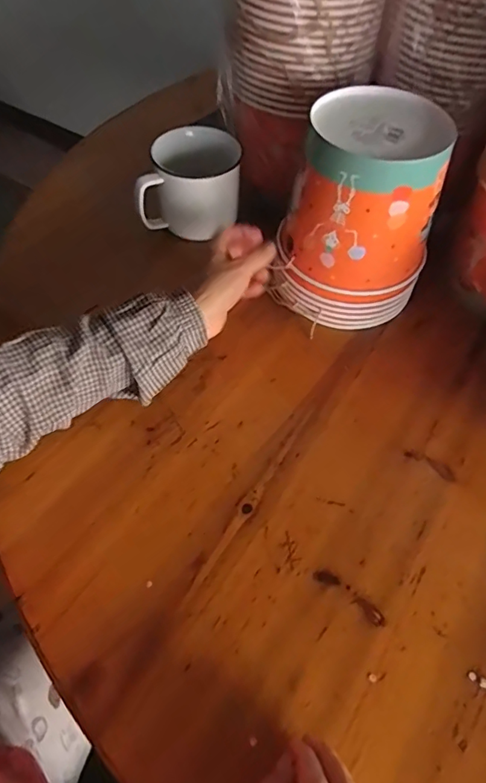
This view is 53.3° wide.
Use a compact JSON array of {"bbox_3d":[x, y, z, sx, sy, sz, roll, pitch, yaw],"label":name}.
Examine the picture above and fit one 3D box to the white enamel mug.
[{"bbox_3d":[-0.066,-0.255,0.602,0.129,0.095,0.096,-8,57,-8],"label":"white enamel mug"}]

